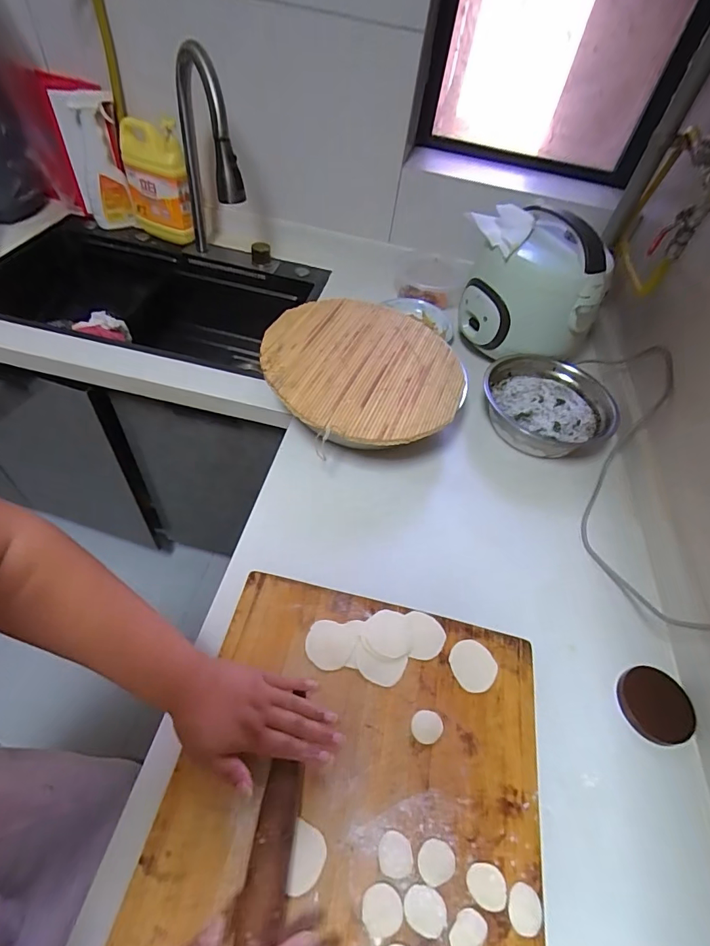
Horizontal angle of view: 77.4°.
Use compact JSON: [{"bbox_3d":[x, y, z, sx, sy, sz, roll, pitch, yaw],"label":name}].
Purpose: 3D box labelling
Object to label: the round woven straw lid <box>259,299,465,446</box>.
[{"bbox_3d":[0.013,-0.181,0.718,0.308,0.017,0.340,0,51,-5],"label":"round woven straw lid"}]

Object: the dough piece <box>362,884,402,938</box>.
[{"bbox_3d":[0.022,0.370,0.375,0.033,0.008,0.031,2,51,-8],"label":"dough piece"}]

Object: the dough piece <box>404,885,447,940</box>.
[{"bbox_3d":[0.060,0.371,0.375,0.036,0.006,0.029,27,52,13],"label":"dough piece"}]

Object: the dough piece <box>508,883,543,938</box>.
[{"bbox_3d":[0.147,0.378,0.384,0.028,0.004,0.033,10,50,-1],"label":"dough piece"}]

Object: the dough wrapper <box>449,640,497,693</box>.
[{"bbox_3d":[0.137,0.223,0.512,0.051,0.004,0.053,4,50,-5],"label":"dough wrapper"}]

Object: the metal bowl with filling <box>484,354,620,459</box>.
[{"bbox_3d":[0.337,-0.120,0.797,0.201,0.083,0.213,3,50,-3],"label":"metal bowl with filling"}]

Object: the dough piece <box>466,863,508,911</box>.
[{"bbox_3d":[0.117,0.365,0.392,0.035,0.004,0.029,18,50,6],"label":"dough piece"}]

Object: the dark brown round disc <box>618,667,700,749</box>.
[{"bbox_3d":[0.357,0.274,0.525,0.080,0.012,0.078,22,52,12],"label":"dark brown round disc"}]

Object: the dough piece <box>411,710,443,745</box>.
[{"bbox_3d":[0.076,0.267,0.465,0.032,0.007,0.030,4,50,-5],"label":"dough piece"}]

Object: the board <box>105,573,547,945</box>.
[{"bbox_3d":[-0.007,0.360,0.402,0.350,0.046,0.488,12,50,4],"label":"board"}]

